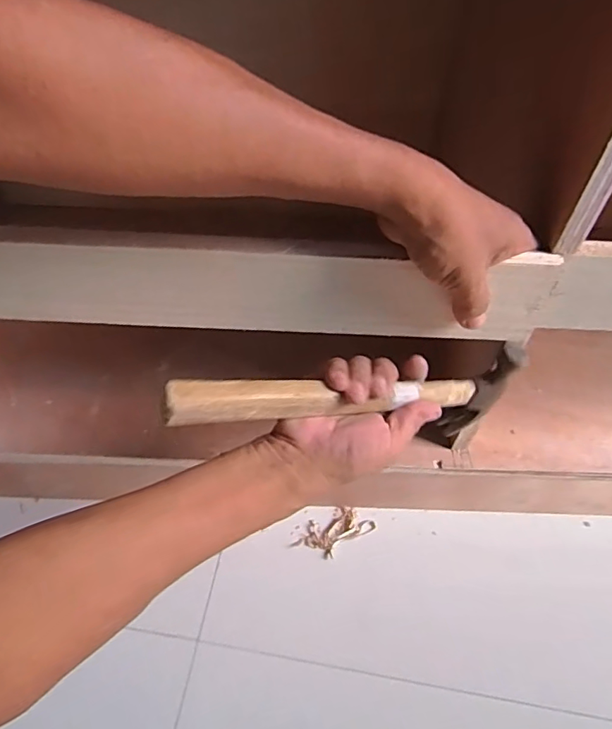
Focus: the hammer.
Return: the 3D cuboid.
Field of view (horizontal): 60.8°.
[{"bbox_3d":[0.041,0.023,0.415,0.297,0.098,0.023,-1,50,-26],"label":"hammer"}]

